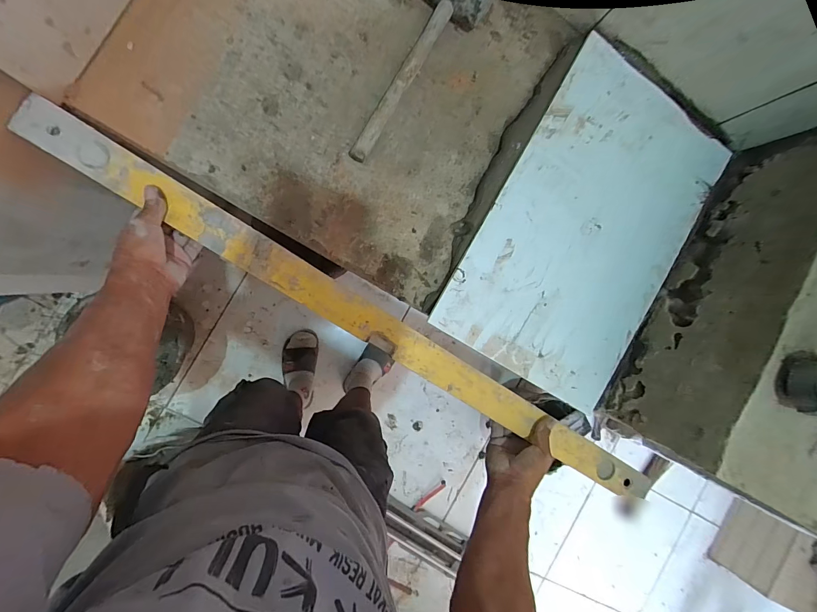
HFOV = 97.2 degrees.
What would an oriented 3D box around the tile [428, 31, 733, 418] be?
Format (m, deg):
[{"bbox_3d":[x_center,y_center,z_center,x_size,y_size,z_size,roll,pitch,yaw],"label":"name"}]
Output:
[{"bbox_3d":[0.281,-0.111,0.552,0.313,0.014,0.482,31,86,-13],"label":"tile"}]

